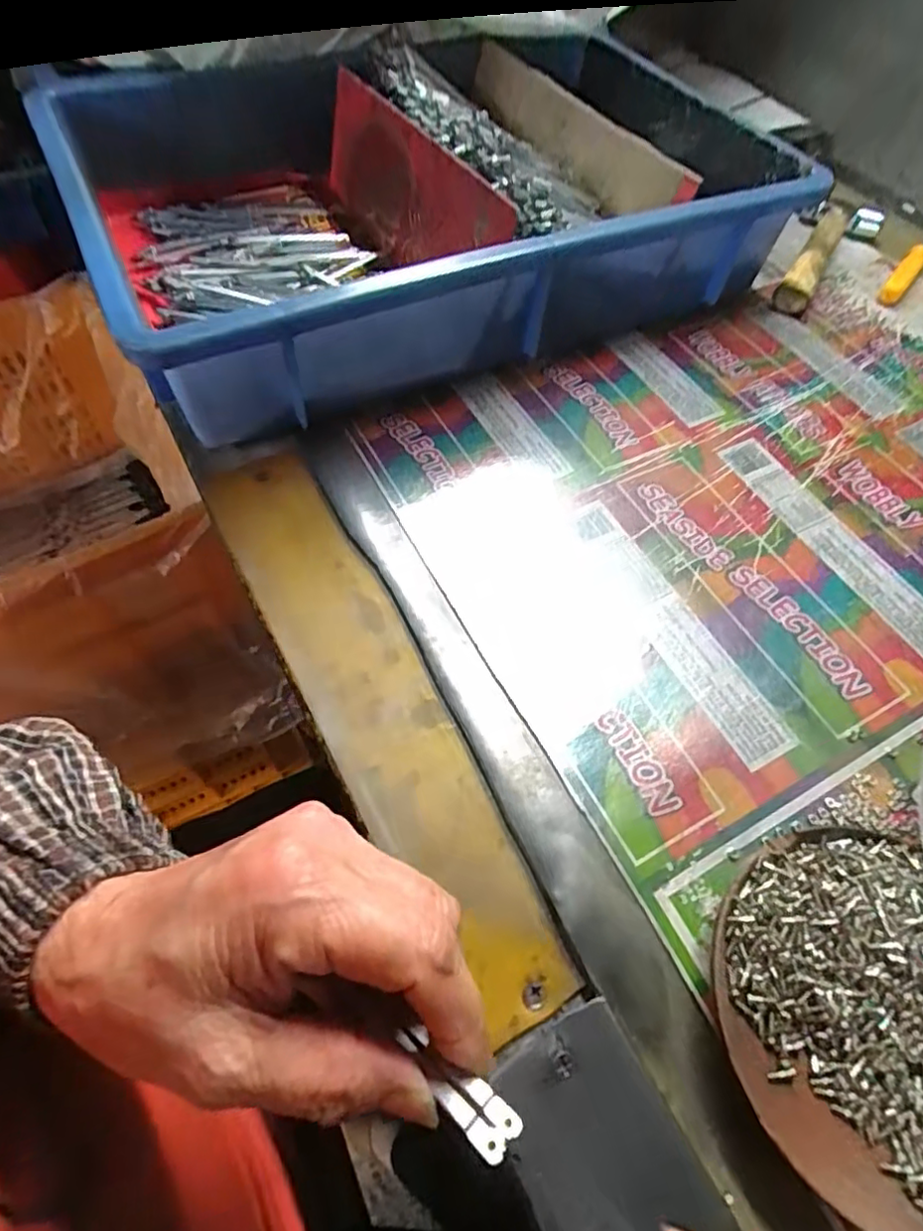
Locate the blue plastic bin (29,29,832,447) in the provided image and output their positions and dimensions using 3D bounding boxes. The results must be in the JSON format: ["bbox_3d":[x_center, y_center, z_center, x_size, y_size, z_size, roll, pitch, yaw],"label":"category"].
[{"bbox_3d":[-0.022,-0.287,0.414,0.428,0.092,0.297,-24,63,-16],"label":"blue plastic bin"}]

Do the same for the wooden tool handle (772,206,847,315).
[{"bbox_3d":[0.267,-0.273,0.460,0.023,0.018,0.142,27,61,13],"label":"wooden tool handle"}]

